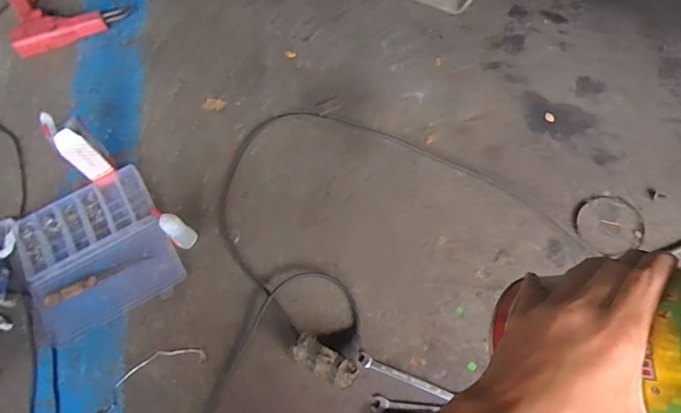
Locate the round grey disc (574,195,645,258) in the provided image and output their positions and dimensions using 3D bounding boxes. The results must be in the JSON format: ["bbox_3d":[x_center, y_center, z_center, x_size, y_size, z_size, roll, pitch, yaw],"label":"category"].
[{"bbox_3d":[0.400,0.023,0.712,0.102,0.004,0.089,-9,66,-1],"label":"round grey disc"}]

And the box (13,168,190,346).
[{"bbox_3d":[-0.380,0.072,0.735,0.219,0.026,0.218,-30,68,-10],"label":"box"}]

